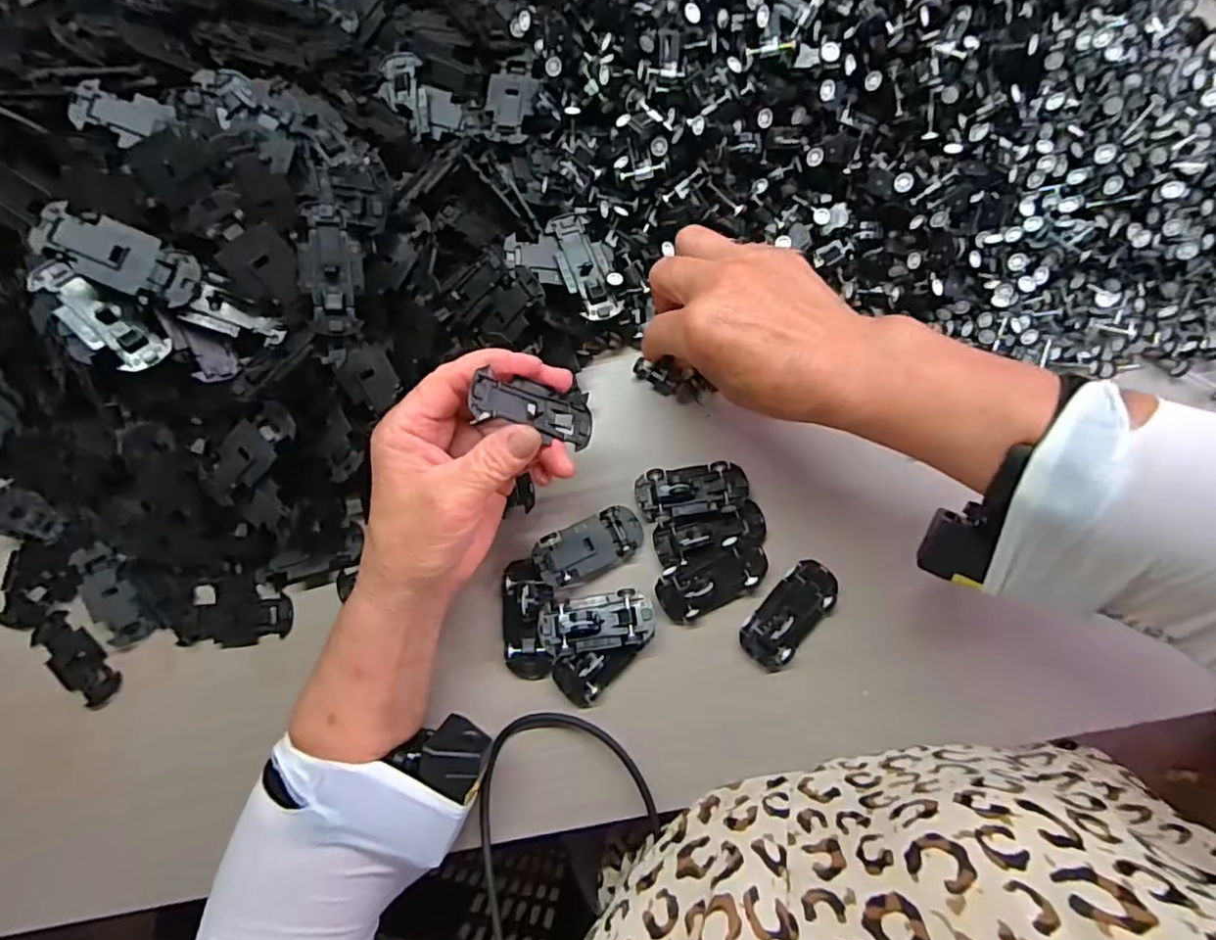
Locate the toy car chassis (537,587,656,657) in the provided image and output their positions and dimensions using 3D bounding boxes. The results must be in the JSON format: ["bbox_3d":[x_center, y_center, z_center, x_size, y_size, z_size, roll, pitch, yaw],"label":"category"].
[{"bbox_3d":[-0.007,0.087,0.340,0.065,0.016,0.029,-9,82,2],"label":"toy car chassis"}]

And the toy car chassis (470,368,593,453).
[{"bbox_3d":[-0.036,-0.030,0.295,0.063,0.007,0.026,13,86,-30],"label":"toy car chassis"}]

